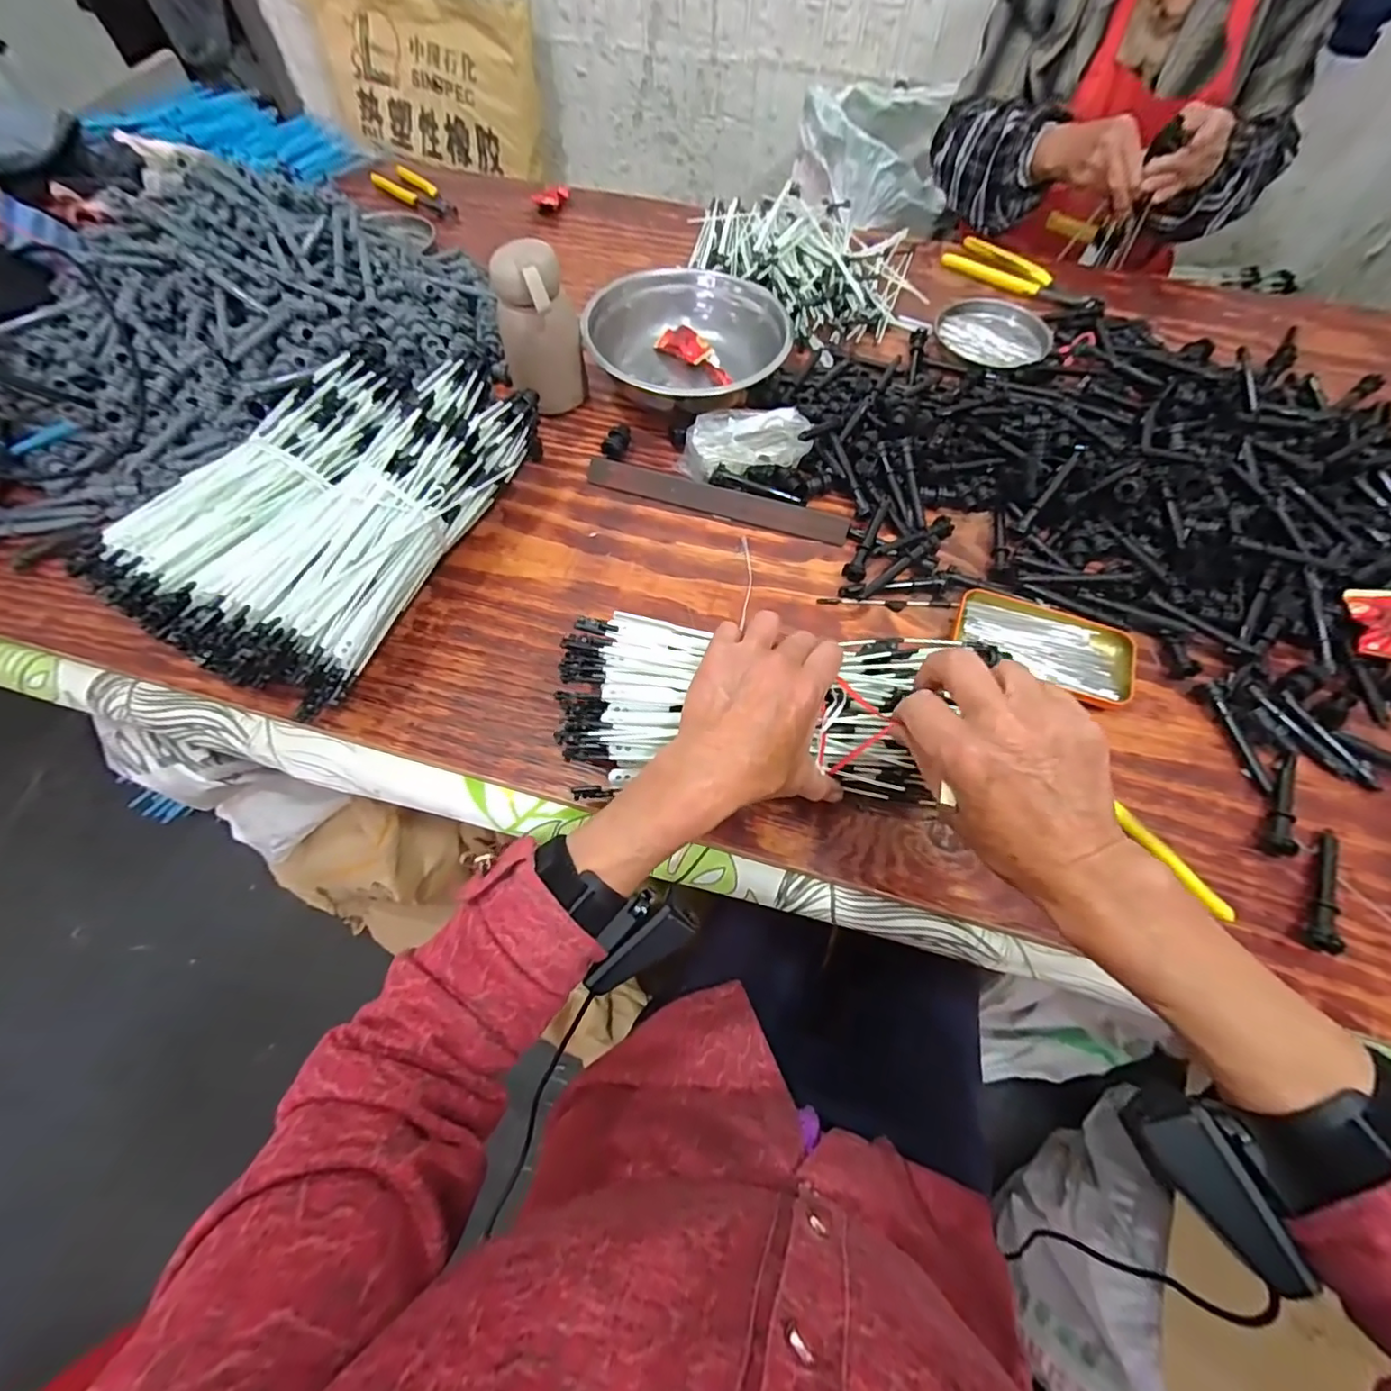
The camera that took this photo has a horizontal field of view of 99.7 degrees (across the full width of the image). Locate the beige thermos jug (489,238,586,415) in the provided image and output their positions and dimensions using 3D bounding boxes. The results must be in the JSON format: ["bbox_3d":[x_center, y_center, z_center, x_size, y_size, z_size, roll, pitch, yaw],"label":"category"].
[{"bbox_3d":[-0.161,-0.373,0.612,0.081,0.147,0.069,-15,64,-8],"label":"beige thermos jug"}]

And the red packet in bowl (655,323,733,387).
[{"bbox_3d":[0.000,-0.399,0.682,0.038,0.023,0.111,-41,70,-19],"label":"red packet in bowl"}]

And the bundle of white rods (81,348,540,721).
[{"bbox_3d":[-0.301,-0.161,0.504,0.205,0.112,0.323,21,64,10],"label":"bundle of white rods"}]

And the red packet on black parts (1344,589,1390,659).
[{"bbox_3d":[0.579,-0.060,0.491,0.047,0.015,0.073,5,66,23],"label":"red packet on black parts"}]

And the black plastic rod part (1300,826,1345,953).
[{"bbox_3d":[0.446,0.135,0.411,0.017,0.021,0.092,31,66,14],"label":"black plastic rod part"}]

